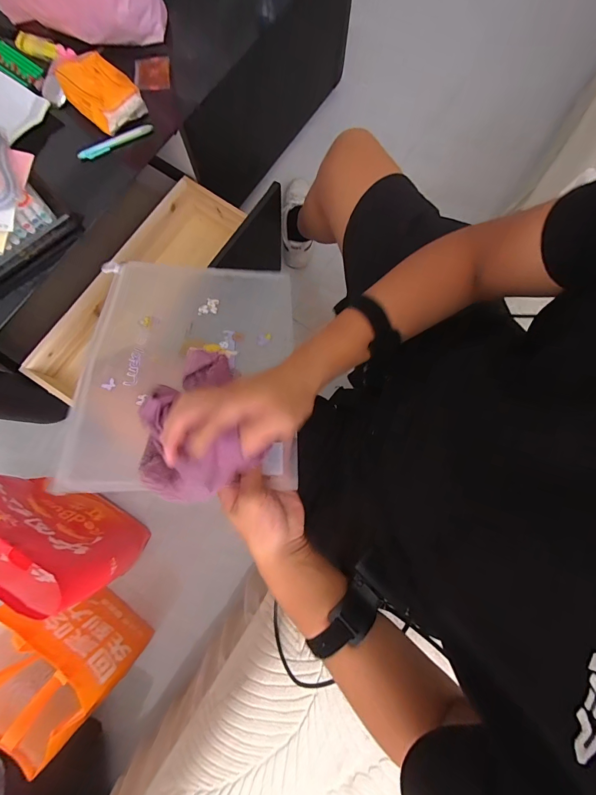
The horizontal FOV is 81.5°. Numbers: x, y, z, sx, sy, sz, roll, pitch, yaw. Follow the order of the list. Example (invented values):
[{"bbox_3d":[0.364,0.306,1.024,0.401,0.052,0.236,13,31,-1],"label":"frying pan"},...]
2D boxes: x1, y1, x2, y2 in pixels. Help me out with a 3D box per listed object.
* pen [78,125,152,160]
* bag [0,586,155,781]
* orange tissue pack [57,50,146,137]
[{"bbox_3d":[-0.324,-0.456,0.617,0.137,0.016,0.014,-31,80,-5],"label":"pen"},{"bbox_3d":[-0.476,0.509,0.698,0.247,0.264,0.167,41,81,6],"label":"bag"},{"bbox_3d":[-0.341,-0.531,0.600,0.109,0.057,0.109,-32,82,-7],"label":"orange tissue pack"}]

